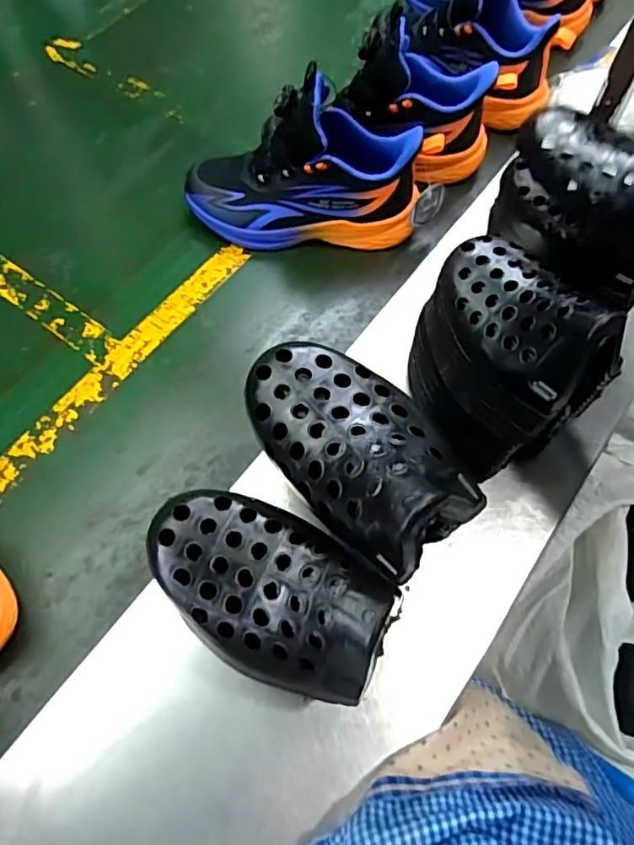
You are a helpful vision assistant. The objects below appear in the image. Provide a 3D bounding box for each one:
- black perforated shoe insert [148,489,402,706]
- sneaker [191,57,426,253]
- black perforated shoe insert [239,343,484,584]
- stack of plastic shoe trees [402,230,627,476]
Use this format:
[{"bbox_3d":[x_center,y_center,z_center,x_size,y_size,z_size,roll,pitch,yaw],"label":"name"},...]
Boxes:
[{"bbox_3d":[-0.029,0.087,0.309,0.137,0.050,0.081,24,67,10],"label":"black perforated shoe insert"},{"bbox_3d":[-0.018,-0.252,0.577,0.242,0.145,0.083,3,64,2],"label":"sneaker"},{"bbox_3d":[0.021,0.005,0.305,0.085,0.051,0.143,-34,70,-15],"label":"black perforated shoe insert"},{"bbox_3d":[0.129,-0.045,0.434,0.082,0.184,0.134,-26,69,-12],"label":"stack of plastic shoe trees"}]

